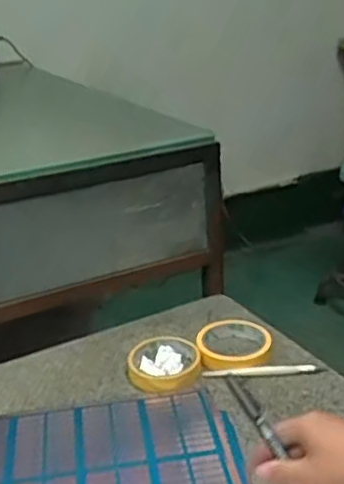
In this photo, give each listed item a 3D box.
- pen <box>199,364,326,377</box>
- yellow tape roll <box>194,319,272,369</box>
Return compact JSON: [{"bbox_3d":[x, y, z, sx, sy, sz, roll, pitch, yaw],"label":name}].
[{"bbox_3d":[0.112,0.158,0.788,0.145,0.009,0.015,-5,24,-4],"label":"pen"},{"bbox_3d":[0.079,0.130,0.834,0.098,0.022,0.097,-3,24,1],"label":"yellow tape roll"}]

